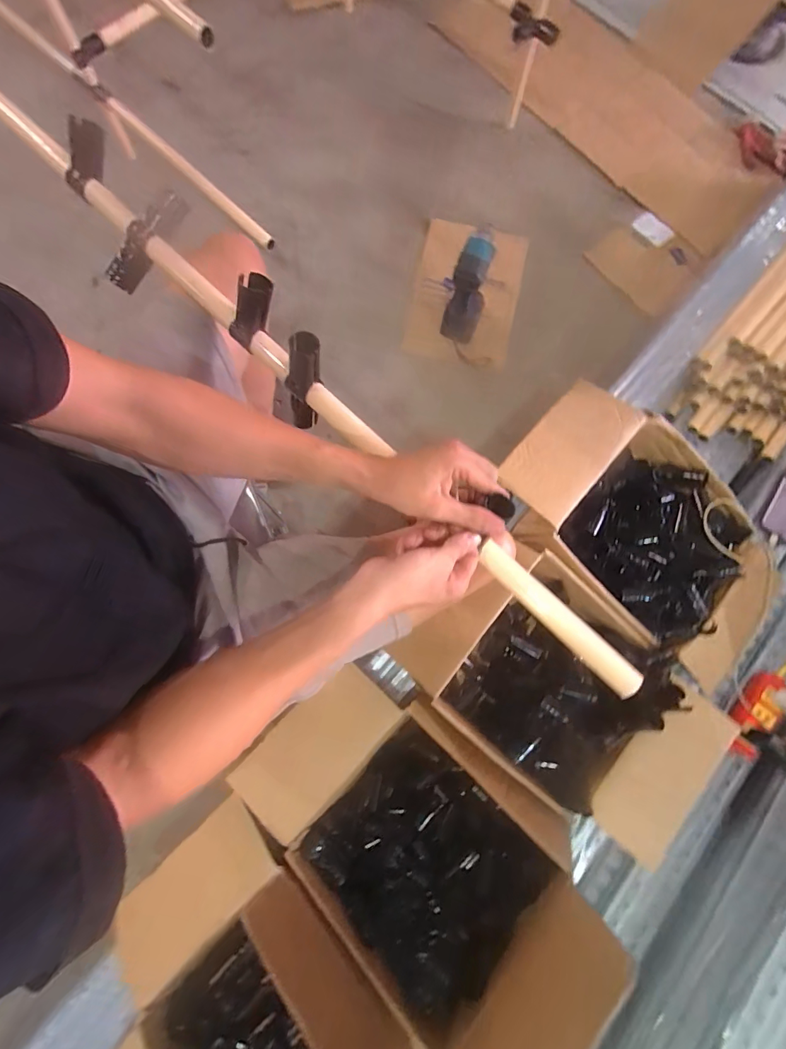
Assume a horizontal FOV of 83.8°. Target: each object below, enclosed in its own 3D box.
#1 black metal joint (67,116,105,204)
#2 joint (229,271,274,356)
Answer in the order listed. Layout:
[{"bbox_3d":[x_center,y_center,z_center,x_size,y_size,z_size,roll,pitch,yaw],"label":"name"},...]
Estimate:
[{"bbox_3d":[-0.376,-0.441,0.531,0.040,0.026,0.082,19,103,3],"label":"black metal joint"},{"bbox_3d":[-0.161,-0.235,0.488,0.035,0.030,0.079,38,123,6],"label":"joint"}]

